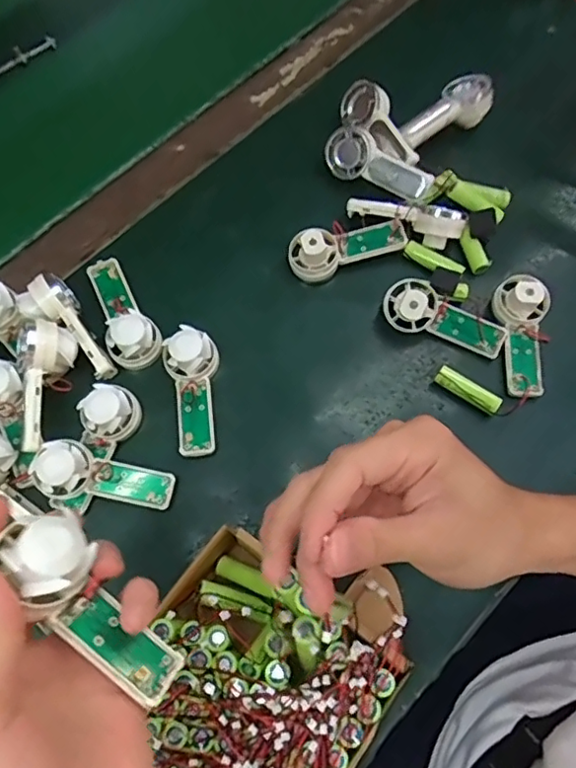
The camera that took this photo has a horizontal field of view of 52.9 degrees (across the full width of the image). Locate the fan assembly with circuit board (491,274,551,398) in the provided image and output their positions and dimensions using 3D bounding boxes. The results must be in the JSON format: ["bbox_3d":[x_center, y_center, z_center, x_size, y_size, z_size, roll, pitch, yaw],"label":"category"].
[{"bbox_3d":[0.177,-0.040,0.432,0.036,0.024,0.093,5,70,2],"label":"fan assembly with circuit board"}]

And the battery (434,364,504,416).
[{"bbox_3d":[0.134,0.005,0.431,0.050,0.017,0.014,31,73,11],"label":"battery"}]

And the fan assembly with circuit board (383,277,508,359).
[{"bbox_3d":[0.120,-0.052,0.438,0.094,0.032,0.037,17,71,6],"label":"fan assembly with circuit board"}]

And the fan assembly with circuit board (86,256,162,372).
[{"bbox_3d":[-0.128,-0.055,0.438,0.036,0.024,0.098,-30,73,-10],"label":"fan assembly with circuit board"}]

